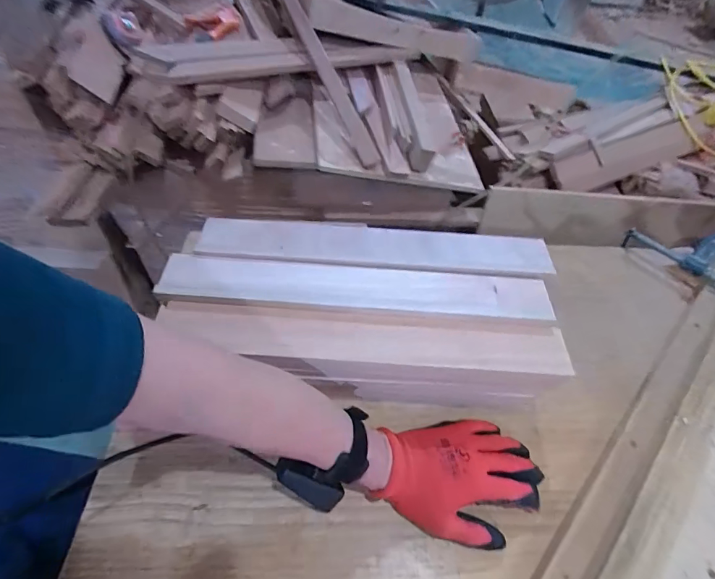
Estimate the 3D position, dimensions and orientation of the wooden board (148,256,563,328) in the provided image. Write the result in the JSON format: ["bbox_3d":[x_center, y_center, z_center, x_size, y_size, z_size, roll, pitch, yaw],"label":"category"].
[{"bbox_3d":[0.001,-0.001,0.463,0.434,0.015,0.059,4,50,-1],"label":"wooden board"}]

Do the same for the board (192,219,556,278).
[{"bbox_3d":[0.023,-0.055,0.496,0.420,0.016,0.064,3,50,-1],"label":"board"}]

